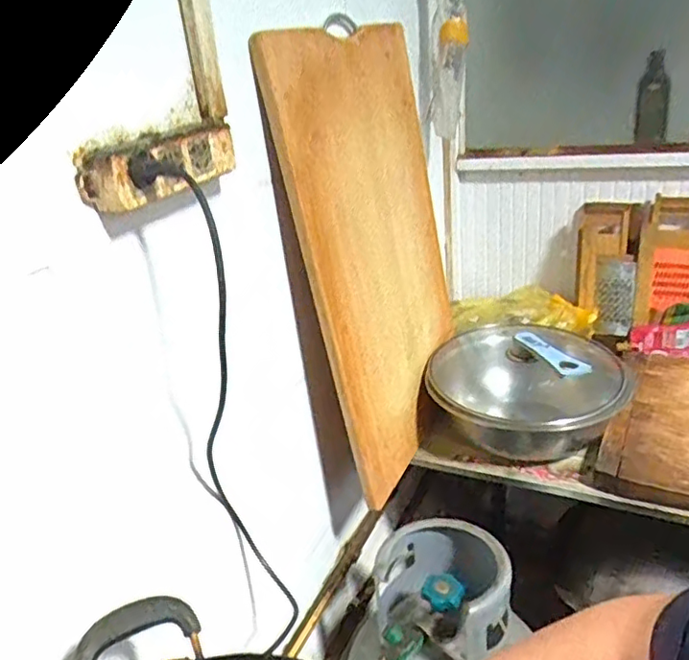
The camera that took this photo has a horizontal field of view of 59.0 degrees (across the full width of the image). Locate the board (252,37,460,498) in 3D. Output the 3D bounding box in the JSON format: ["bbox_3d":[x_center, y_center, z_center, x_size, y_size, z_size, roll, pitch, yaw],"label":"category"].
[{"bbox_3d":[0.073,-0.133,1.013,0.032,0.669,0.478,0,24,29],"label":"board"}]

